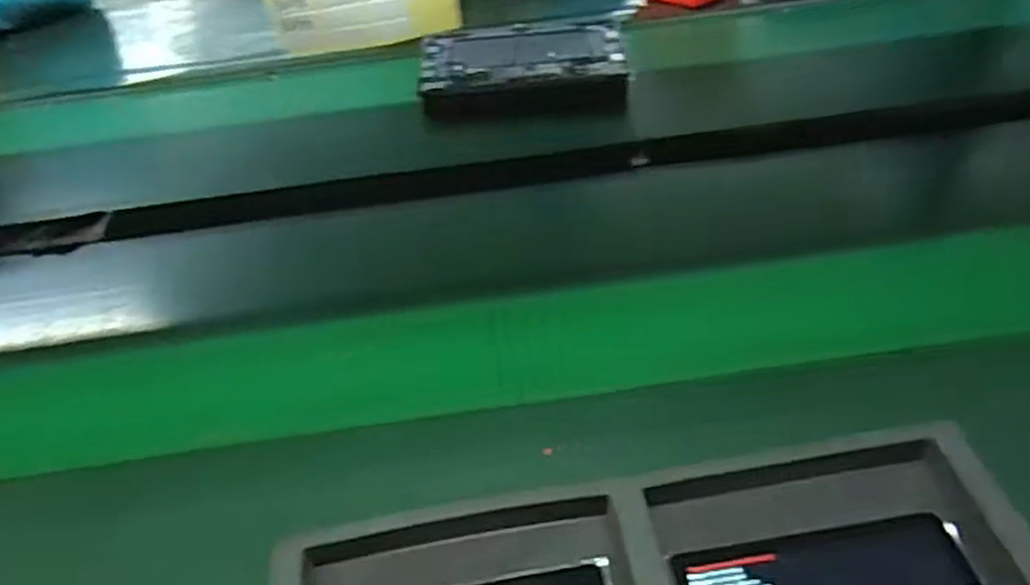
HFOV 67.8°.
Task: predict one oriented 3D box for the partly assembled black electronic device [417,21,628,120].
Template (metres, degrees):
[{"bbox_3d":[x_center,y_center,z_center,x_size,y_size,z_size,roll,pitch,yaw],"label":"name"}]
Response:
[{"bbox_3d":[0.018,-0.299,0.990,0.266,0.061,0.189,-3,42,3],"label":"partly assembled black electronic device"}]

